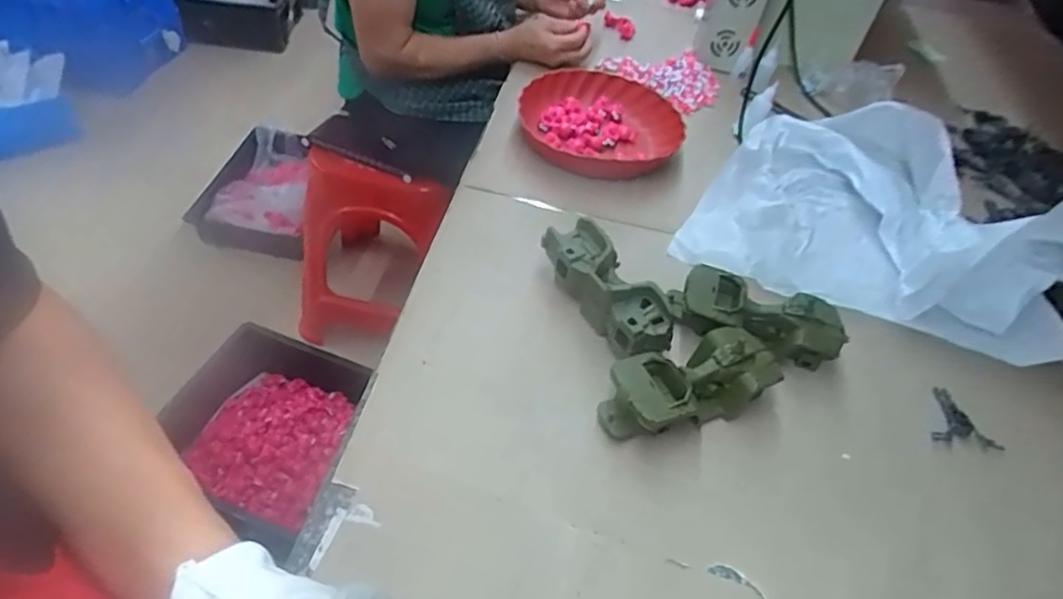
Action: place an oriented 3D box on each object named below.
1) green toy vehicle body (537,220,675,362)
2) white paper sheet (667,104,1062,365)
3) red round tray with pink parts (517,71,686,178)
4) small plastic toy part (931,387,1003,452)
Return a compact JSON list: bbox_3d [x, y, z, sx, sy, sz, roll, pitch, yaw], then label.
[{"bbox_3d":[0.081,-0.005,0.704,0.060,0.074,0.191,-20,54,-24],"label":"green toy vehicle body"},{"bbox_3d":[0.452,-0.123,0.801,0.443,0.157,0.315,24,48,12],"label":"white paper sheet"},{"bbox_3d":[0.101,-0.263,0.961,0.243,0.049,0.230,27,49,15],"label":"red round tray with pink parts"},{"bbox_3d":[0.455,0.127,0.681,0.068,0.013,0.062,11,47,0],"label":"small plastic toy part"}]

